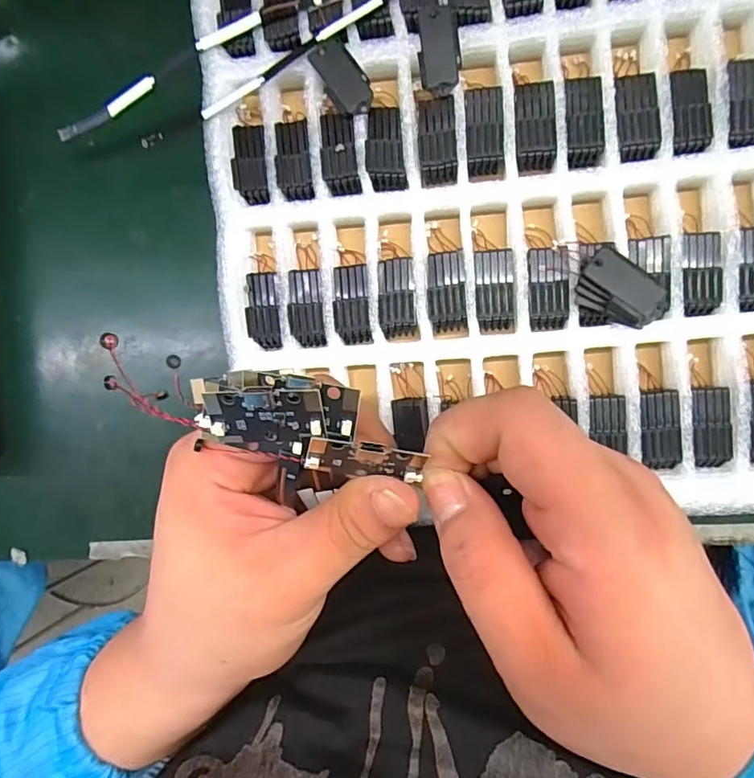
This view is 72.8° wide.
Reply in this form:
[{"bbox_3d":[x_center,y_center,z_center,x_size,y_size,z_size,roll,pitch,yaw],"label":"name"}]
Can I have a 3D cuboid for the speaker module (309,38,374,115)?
[{"bbox_3d":[-0.018,-0.161,0.266,0.020,0.006,0.041,-33,88,6],"label":"speaker module"}]

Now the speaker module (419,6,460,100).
[{"bbox_3d":[0.031,-0.171,0.259,0.020,0.009,0.039,-4,91,6],"label":"speaker module"}]

